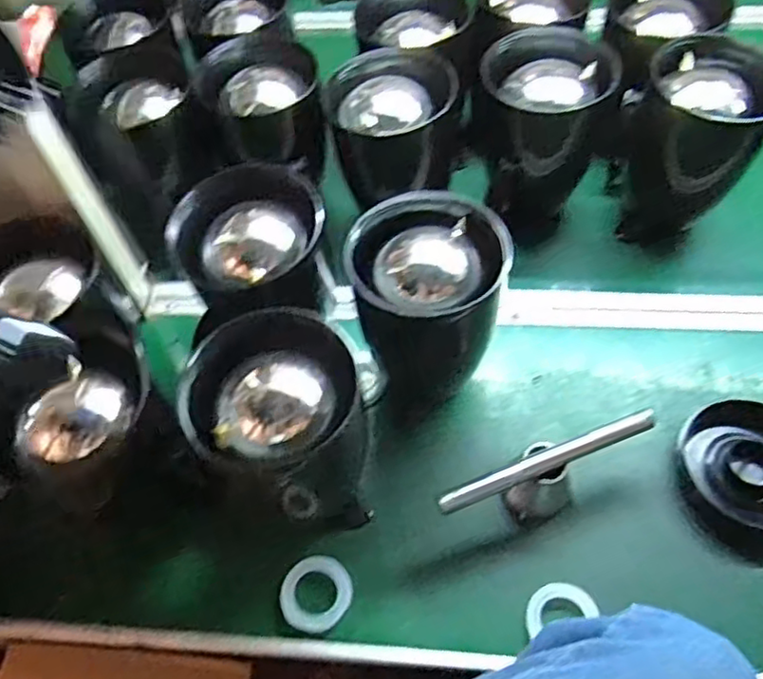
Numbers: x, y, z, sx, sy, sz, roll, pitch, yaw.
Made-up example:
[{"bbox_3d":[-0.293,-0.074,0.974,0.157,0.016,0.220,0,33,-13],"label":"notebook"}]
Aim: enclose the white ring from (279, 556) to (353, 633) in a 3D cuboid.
[{"bbox_3d":[-0.056,0.214,0.559,0.057,0.010,0.061,-2,56,3],"label":"white ring"}]

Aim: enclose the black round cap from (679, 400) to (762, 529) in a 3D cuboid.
[{"bbox_3d":[0.328,0.111,0.582,0.117,0.022,0.107,24,61,19],"label":"black round cap"}]

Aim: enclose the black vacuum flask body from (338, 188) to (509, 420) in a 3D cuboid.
[{"bbox_3d":[0.035,-0.036,0.598,0.119,0.172,0.119,-27,58,-13],"label":"black vacuum flask body"}]

